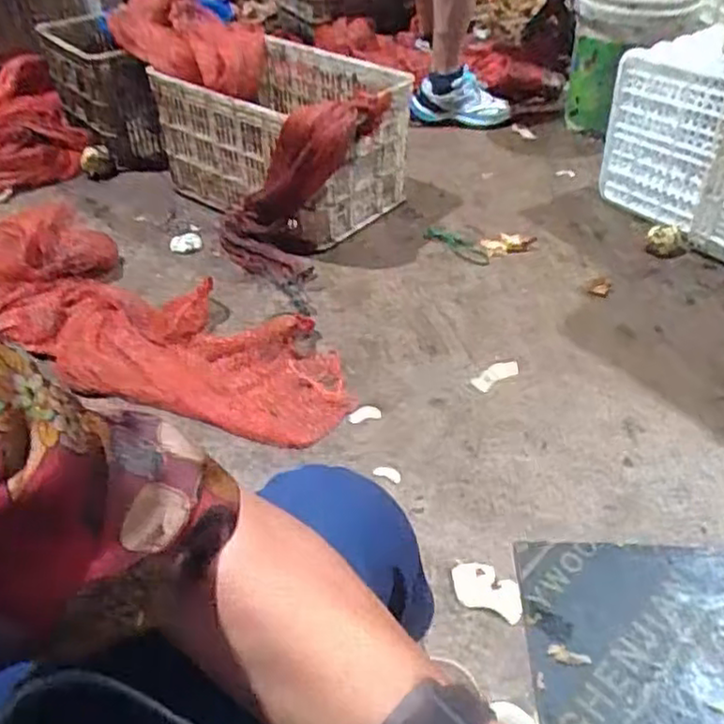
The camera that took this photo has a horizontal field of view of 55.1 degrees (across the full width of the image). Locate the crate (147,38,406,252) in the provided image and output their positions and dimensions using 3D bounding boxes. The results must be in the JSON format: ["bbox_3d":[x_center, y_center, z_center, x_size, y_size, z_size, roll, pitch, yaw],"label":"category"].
[{"bbox_3d":[-0.176,-0.545,1.666,0.561,0.284,0.391,28,49,28],"label":"crate"}]

